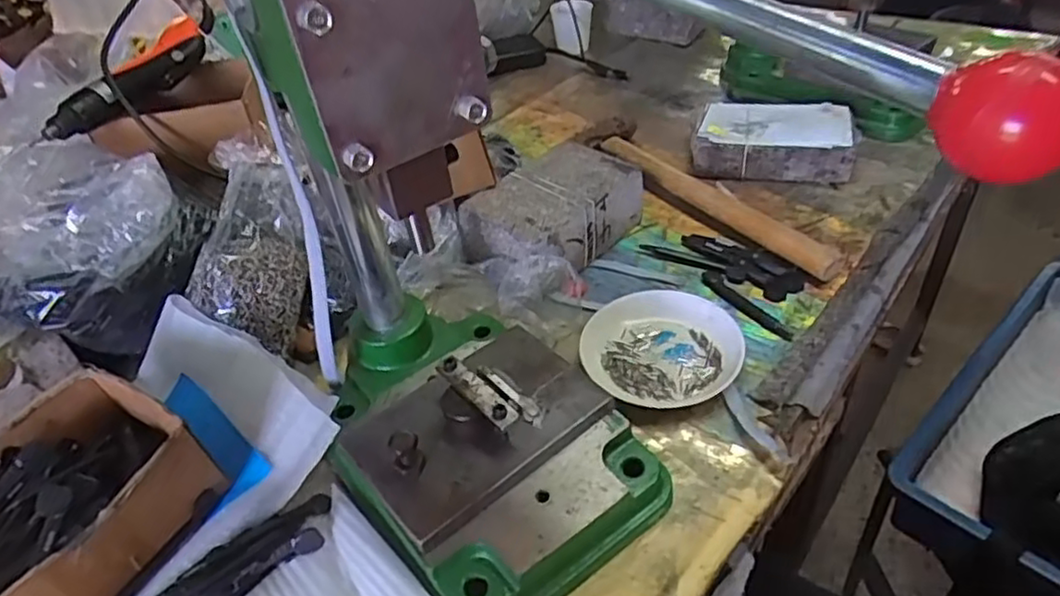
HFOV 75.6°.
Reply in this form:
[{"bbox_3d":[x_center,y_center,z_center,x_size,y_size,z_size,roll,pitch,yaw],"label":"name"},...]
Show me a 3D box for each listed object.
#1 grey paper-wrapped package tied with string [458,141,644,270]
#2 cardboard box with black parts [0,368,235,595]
[{"bbox_3d":[0.024,-0.077,0.631,0.150,0.066,0.101,-34,47,-28],"label":"grey paper-wrapped package tied with string"},{"bbox_3d":[-0.297,0.139,0.427,0.128,0.073,0.166,18,46,27],"label":"cardboard box with black parts"}]

